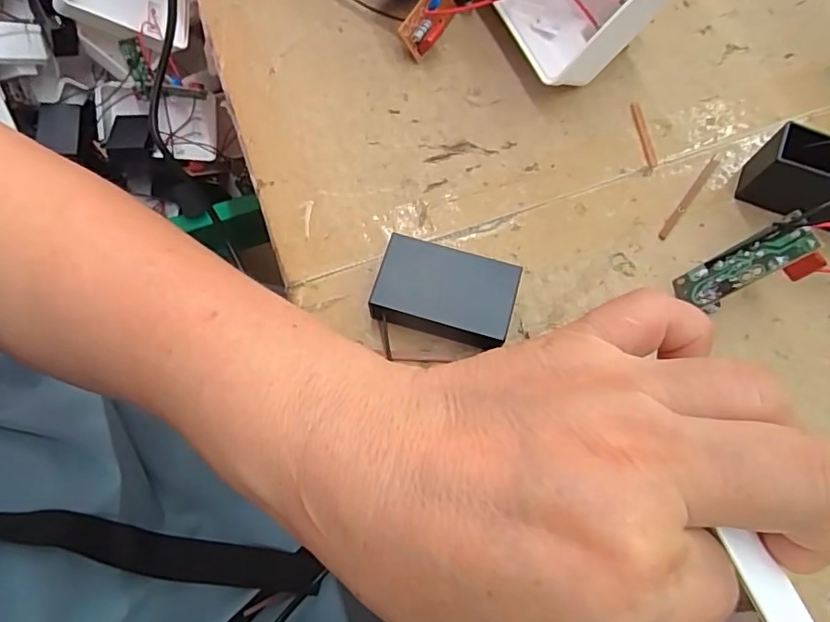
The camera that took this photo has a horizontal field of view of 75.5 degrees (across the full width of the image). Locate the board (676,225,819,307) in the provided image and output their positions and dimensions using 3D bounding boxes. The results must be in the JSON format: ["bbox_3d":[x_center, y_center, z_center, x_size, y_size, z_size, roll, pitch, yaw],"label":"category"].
[{"bbox_3d":[0.114,-0.015,0.188,0.004,0.045,0.015,-1,67,-43],"label":"board"}]

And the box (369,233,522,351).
[{"bbox_3d":[0.010,-0.004,0.194,0.047,0.019,0.032,15,73,5],"label":"box"}]

